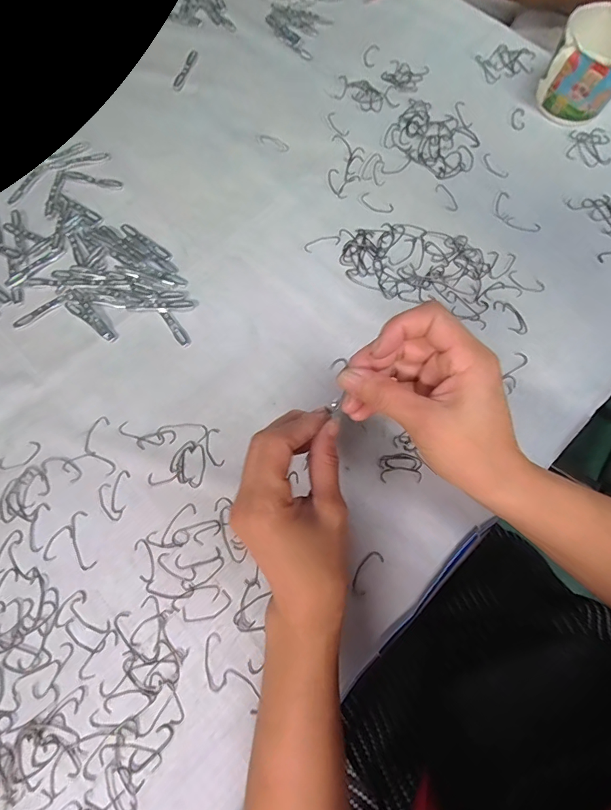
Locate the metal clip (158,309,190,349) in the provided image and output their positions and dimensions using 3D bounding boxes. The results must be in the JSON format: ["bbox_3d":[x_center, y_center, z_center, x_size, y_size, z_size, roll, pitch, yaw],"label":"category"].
[{"bbox_3d":[-0.132,-0.078,0.414,0.012,0.004,0.046,-34,75,-9],"label":"metal clip"}]

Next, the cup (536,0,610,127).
[{"bbox_3d":[0.327,-0.382,0.462,0.080,0.075,0.086,0,73,1],"label":"cup"}]

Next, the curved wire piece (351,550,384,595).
[{"bbox_3d":[0.052,0.142,0.347,0.015,0.004,0.038,34,76,10],"label":"curved wire piece"}]

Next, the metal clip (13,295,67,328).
[{"bbox_3d":[-0.271,-0.096,0.417,0.057,0.004,0.009,-34,75,-9],"label":"metal clip"}]

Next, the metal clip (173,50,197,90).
[{"bbox_3d":[-0.151,-0.423,0.513,0.013,0.004,0.067,16,74,6],"label":"metal clip"}]

